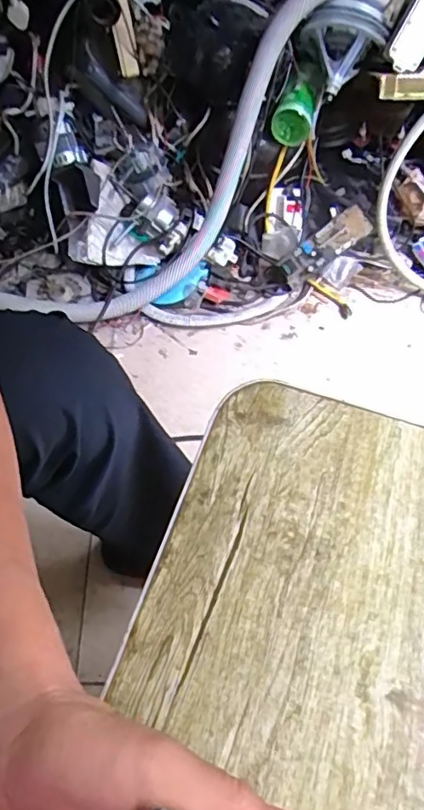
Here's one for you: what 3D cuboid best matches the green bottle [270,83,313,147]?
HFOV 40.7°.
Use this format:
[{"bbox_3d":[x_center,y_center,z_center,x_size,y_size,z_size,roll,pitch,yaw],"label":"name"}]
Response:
[{"bbox_3d":[0.137,-0.490,0.965,0.066,0.062,0.079,8,60,6],"label":"green bottle"}]

